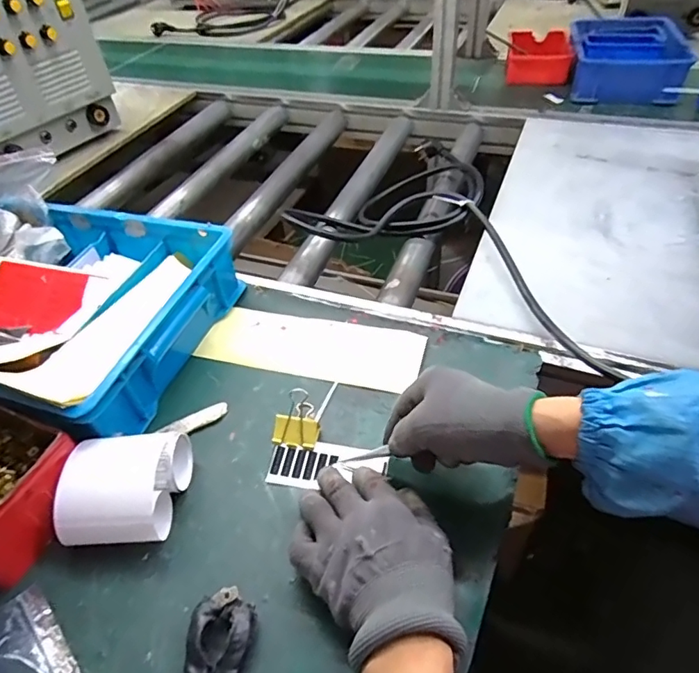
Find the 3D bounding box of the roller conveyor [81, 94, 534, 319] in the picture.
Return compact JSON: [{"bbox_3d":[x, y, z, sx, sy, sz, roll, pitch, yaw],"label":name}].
[{"bbox_3d":[-0.130,-0.317,0.943,0.748,0.091,0.603,14,48,19],"label":"roller conveyor"}]

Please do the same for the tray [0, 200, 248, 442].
[{"bbox_3d":[-0.347,-0.035,0.569,0.381,0.096,0.284,12,47,17],"label":"tray"}]

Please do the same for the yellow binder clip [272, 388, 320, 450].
[{"bbox_3d":[-0.046,0.076,0.482,0.040,0.021,0.062,6,46,11],"label":"yellow binder clip"}]

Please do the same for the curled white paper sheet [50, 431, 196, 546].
[{"bbox_3d":[-0.185,0.123,0.422,0.087,0.056,0.091,-3,45,2],"label":"curled white paper sheet"}]

